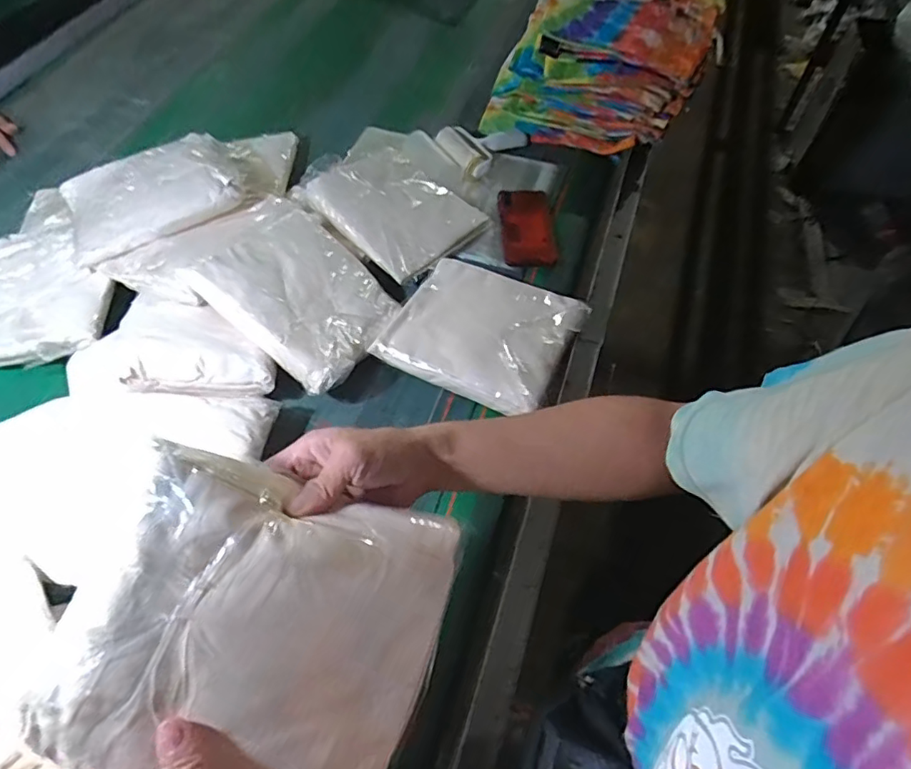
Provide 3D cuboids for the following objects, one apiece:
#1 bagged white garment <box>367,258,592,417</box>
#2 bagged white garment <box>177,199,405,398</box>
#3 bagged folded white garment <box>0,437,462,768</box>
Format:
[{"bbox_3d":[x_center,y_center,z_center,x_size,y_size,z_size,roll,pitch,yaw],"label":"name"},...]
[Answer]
[{"bbox_3d":[0.035,-0.076,0.712,0.217,0.033,0.188,24,61,15],"label":"bagged white garment"},{"bbox_3d":[-0.206,-0.132,0.721,0.277,0.043,0.199,40,51,5],"label":"bagged white garment"},{"bbox_3d":[-0.120,0.159,0.357,0.226,0.028,0.191,22,74,-23],"label":"bagged folded white garment"}]

